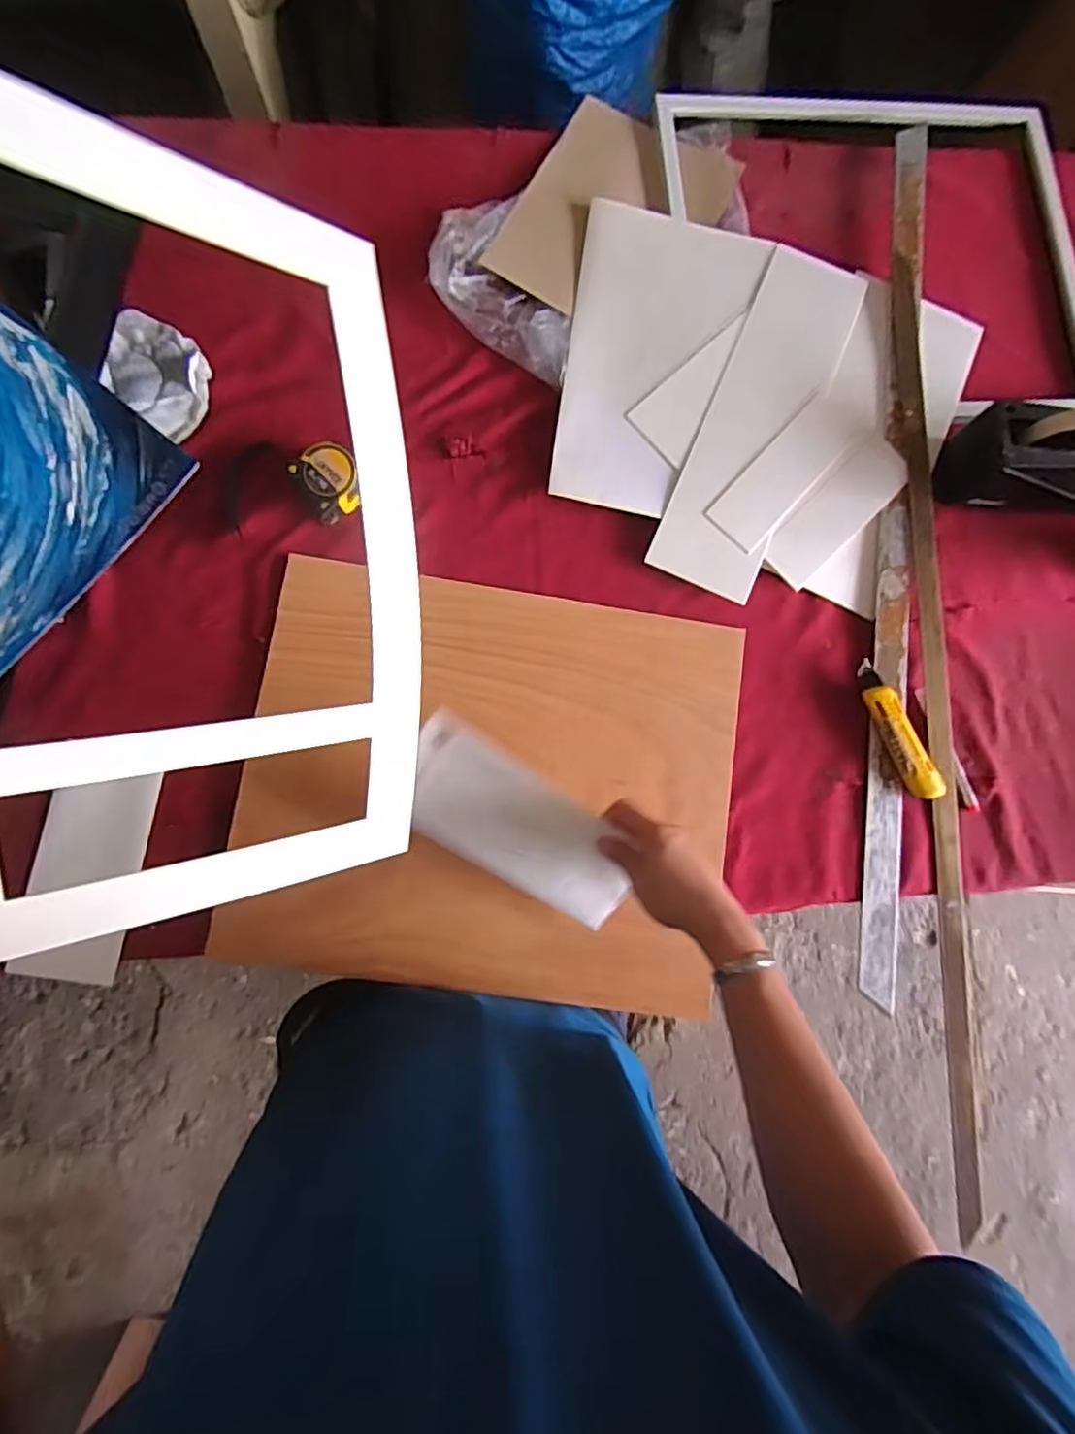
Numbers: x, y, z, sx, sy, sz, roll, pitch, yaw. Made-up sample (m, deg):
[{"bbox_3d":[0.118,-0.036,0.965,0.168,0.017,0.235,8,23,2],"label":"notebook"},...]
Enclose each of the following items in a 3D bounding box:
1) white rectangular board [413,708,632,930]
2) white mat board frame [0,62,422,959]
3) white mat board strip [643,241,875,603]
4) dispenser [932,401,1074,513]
[{"bbox_3d":[-0.017,0.100,0.580,0.235,0.014,0.103,36,102,-12],"label":"white rectangular board"},{"bbox_3d":[-0.192,-0.090,0.358,0.277,0.053,0.426,-10,105,-43],"label":"white mat board frame"},{"bbox_3d":[0.248,-0.336,0.708,0.115,0.009,0.423,23,81,-2],"label":"white mat board strip"},{"bbox_3d":[0.558,-0.280,0.686,0.199,0.100,0.088,-2,82,-4],"label":"dispenser"}]

